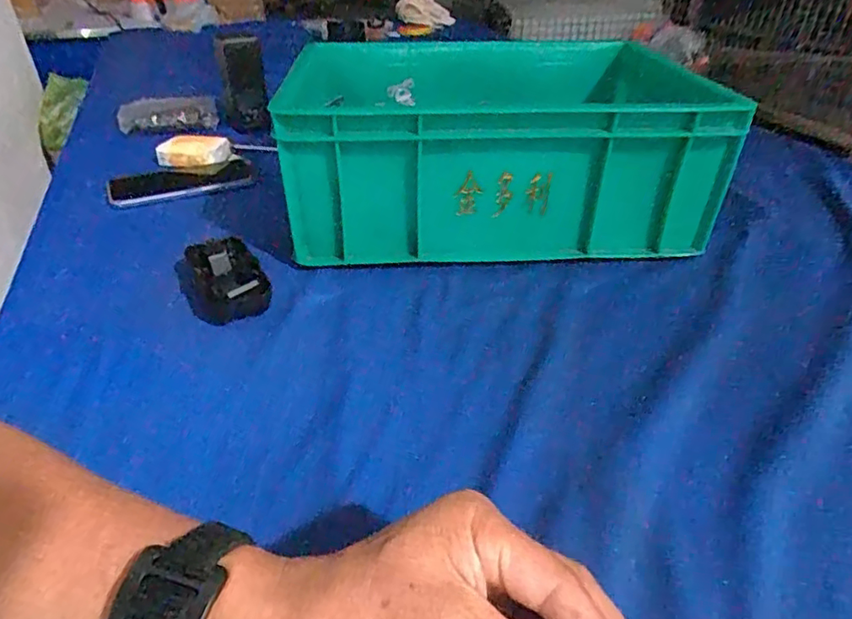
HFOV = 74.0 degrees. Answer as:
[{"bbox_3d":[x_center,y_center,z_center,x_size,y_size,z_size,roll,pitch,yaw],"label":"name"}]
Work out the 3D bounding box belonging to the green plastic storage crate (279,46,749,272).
[{"bbox_3d":[0.075,-0.180,0.618,0.398,0.154,0.310,-1,35,-1],"label":"green plastic storage crate"}]

